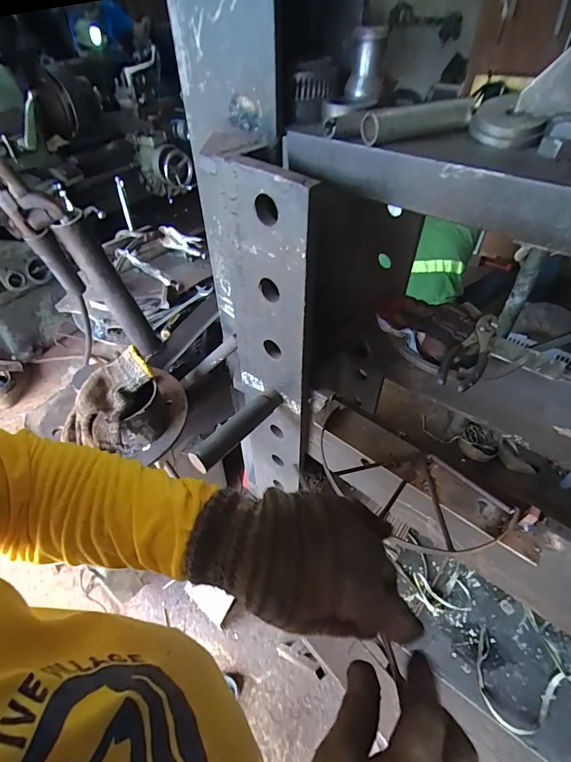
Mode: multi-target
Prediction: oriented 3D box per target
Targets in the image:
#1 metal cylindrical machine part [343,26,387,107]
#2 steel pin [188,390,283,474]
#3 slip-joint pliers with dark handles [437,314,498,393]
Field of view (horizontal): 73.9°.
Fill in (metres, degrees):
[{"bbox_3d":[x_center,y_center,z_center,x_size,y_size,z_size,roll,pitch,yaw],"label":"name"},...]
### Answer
[{"bbox_3d":[0.093,-0.360,0.437,0.041,0.069,0.052,6,45,8],"label":"metal cylindrical machine part"},{"bbox_3d":[-0.068,0.068,0.552,0.026,0.031,0.163,33,54,30],"label":"steel pin"},{"bbox_3d":[0.286,-0.050,0.580,0.053,0.017,0.198,26,51,25],"label":"slip-joint pliers with dark handles"}]

